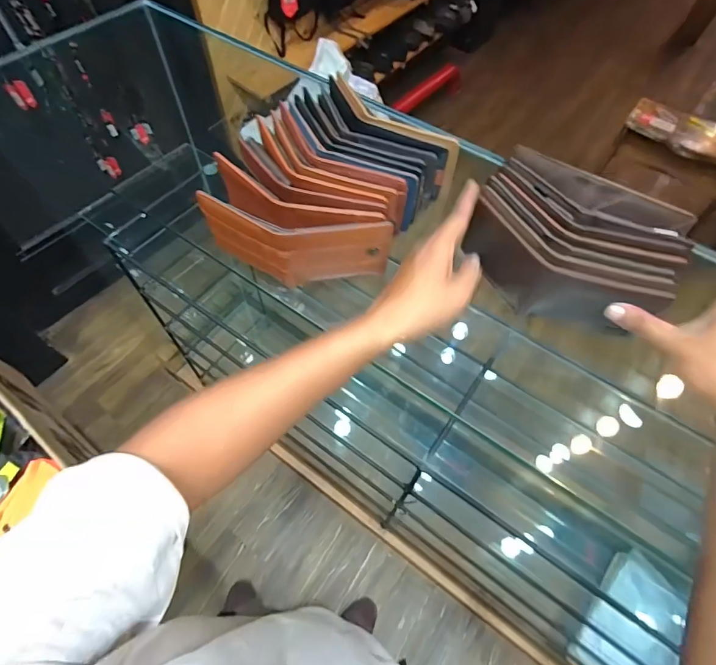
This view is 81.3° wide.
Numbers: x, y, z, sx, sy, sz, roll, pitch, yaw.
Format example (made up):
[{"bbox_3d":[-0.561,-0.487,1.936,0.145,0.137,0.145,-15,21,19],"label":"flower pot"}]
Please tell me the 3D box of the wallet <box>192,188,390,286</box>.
[{"bbox_3d":[-0.068,-0.091,0.464,0.203,0.096,0.043,7,60,2],"label":"wallet"}]

